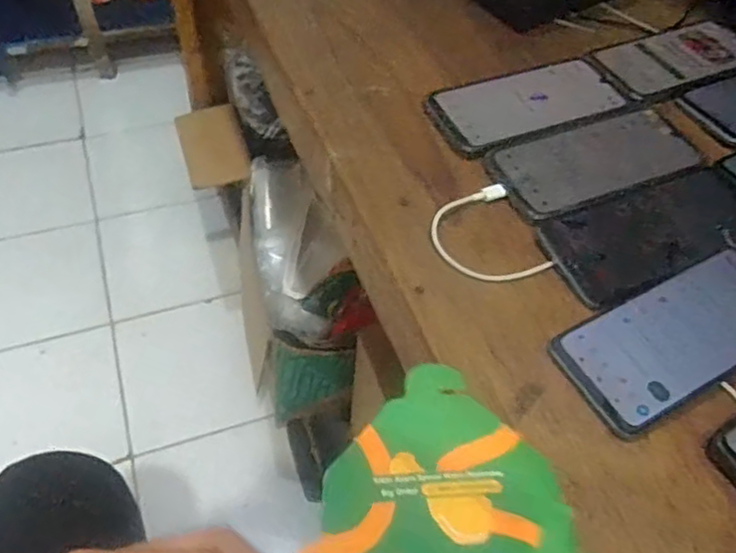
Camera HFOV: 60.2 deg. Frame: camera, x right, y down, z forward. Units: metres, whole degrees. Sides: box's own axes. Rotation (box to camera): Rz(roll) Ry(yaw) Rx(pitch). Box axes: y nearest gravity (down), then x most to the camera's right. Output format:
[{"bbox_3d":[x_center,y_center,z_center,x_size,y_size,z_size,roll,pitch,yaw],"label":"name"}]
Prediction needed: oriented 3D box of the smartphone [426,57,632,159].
[{"bbox_3d":[0.140,-0.152,0.551,0.173,0.006,0.085,-22,56,-16],"label":"smartphone"}]

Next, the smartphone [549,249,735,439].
[{"bbox_3d":[0.207,0.036,0.415,0.173,0.009,0.074,-25,57,-17],"label":"smartphone"}]

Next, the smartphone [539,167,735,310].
[{"bbox_3d":[0.216,-0.035,0.465,0.177,0.006,0.075,-20,56,-14],"label":"smartphone"}]

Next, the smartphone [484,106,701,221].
[{"bbox_3d":[0.187,-0.096,0.511,0.174,0.006,0.078,-19,55,-14],"label":"smartphone"}]

